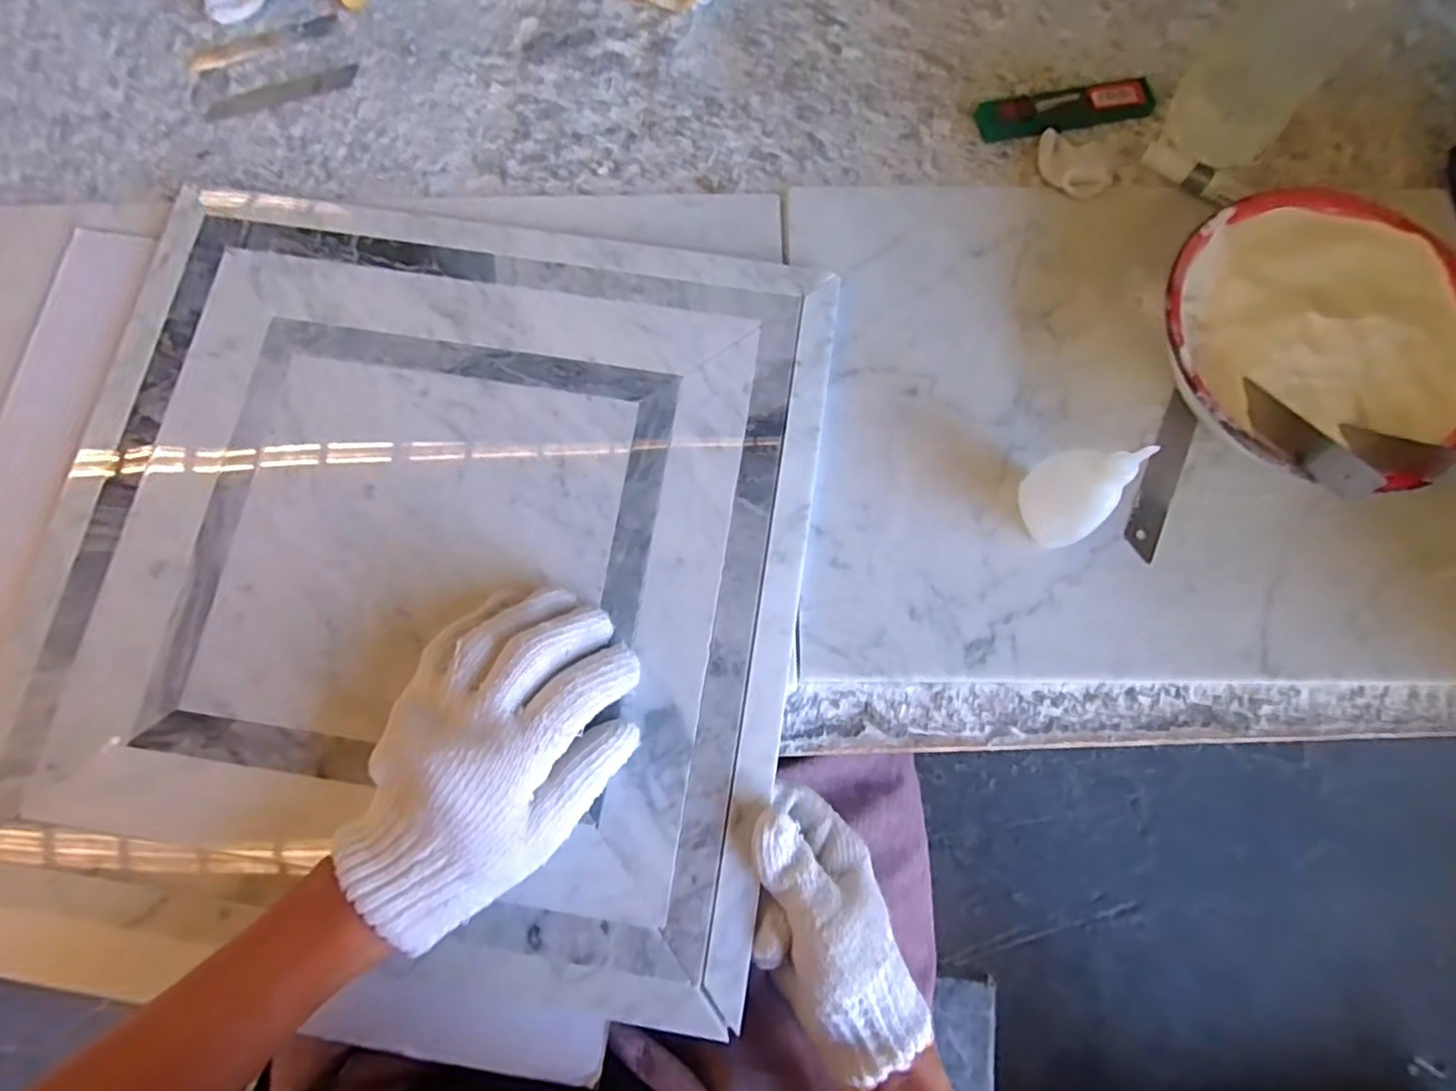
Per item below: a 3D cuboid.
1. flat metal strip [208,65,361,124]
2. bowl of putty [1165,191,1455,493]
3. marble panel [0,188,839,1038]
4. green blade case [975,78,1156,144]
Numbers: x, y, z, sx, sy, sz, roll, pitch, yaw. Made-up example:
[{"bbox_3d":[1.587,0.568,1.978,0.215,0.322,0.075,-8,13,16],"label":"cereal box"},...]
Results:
[{"bbox_3d":[-0.299,-0.304,0.428,0.100,0.004,0.019,-21,78,-5],"label":"flat metal strip"},{"bbox_3d":[0.310,-0.105,0.350,0.160,0.055,0.152,0,77,0],"label":"bowl of putty"},{"bbox_3d":[-0.167,0.013,0.342,0.406,0.021,0.413,9,77,2],"label":"marble panel"},{"bbox_3d":[0.221,-0.284,0.421,0.113,0.013,0.028,-10,77,-3],"label":"green blade case"}]

